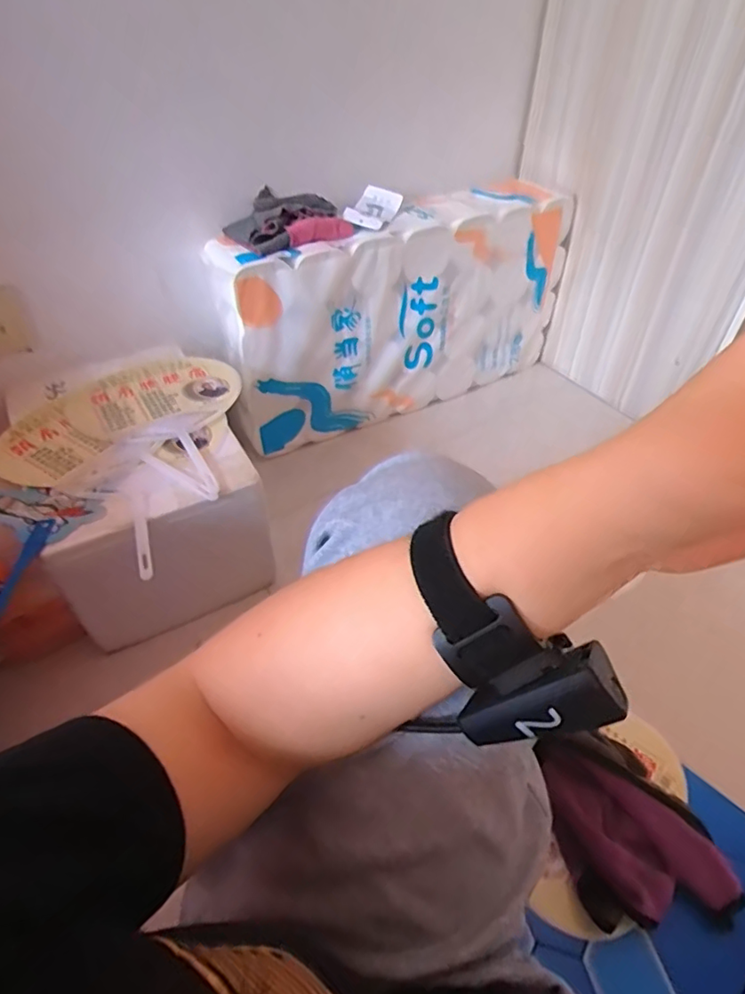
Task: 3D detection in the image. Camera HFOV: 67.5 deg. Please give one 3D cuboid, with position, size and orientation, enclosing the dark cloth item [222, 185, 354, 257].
[{"bbox_3d":[-0.126,-0.408,0.825,0.167,0.049,0.123,-24,50,-22],"label":"dark cloth item"}]

